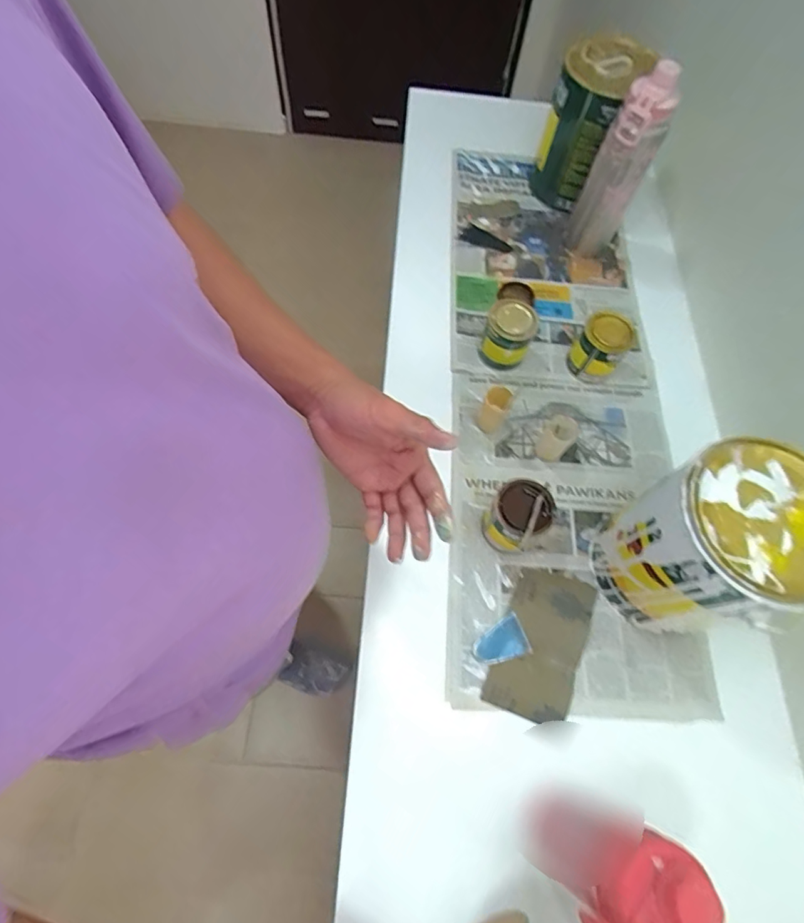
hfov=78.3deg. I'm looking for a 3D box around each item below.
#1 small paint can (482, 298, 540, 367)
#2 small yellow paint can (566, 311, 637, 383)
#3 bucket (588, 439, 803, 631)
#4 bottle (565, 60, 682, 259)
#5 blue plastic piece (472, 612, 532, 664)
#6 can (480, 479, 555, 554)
[{"bbox_3d":[0.156,-0.187,0.733,0.068,0.079,0.075,18,66,4],"label":"small paint can"},{"bbox_3d":[0.293,-0.170,0.732,0.070,0.091,0.067,1,66,-3],"label":"small yellow paint can"},{"bbox_3d":[0.325,0.094,0.537,0.148,0.215,0.144,1,66,-3],"label":"bucket"},{"bbox_3d":[0.330,-0.445,0.761,0.078,0.276,0.070,25,67,8],"label":"bottle"},{"bbox_3d":[0.114,0.213,0.583,0.064,0.004,0.044,-20,69,-12],"label":"blue plastic piece"},{"bbox_3d":[0.144,0.069,0.613,0.065,0.079,0.075,43,71,14],"label":"can"}]

